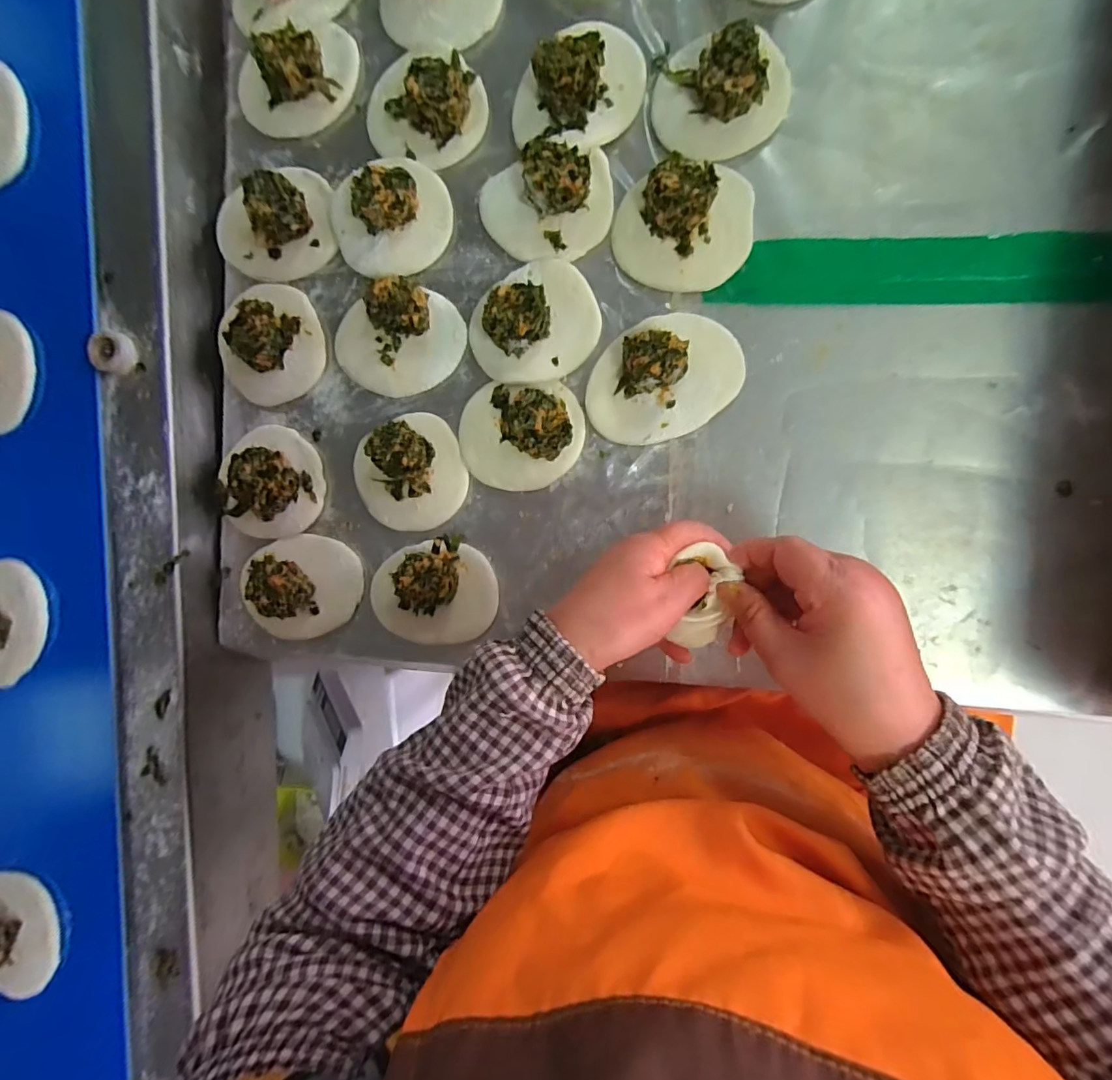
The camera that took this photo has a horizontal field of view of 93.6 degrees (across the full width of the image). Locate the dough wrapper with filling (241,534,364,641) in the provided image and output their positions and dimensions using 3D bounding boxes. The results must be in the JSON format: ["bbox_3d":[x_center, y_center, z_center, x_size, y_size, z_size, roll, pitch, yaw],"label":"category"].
[{"bbox_3d":[-0.201,0.037,0.400,0.092,0.032,0.078,-8,92,8],"label":"dough wrapper with filling"}]

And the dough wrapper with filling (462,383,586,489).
[{"bbox_3d":[-0.028,-0.076,0.373,0.091,0.028,0.076,1,93,8],"label":"dough wrapper with filling"}]

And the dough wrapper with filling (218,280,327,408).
[{"bbox_3d":[-0.222,-0.147,0.400,0.088,0.025,0.078,-43,87,8],"label":"dough wrapper with filling"}]

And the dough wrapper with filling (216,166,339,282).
[{"bbox_3d":[-0.218,-0.240,0.399,0.096,0.025,0.074,-21,90,9],"label":"dough wrapper with filling"}]

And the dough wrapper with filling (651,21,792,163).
[{"bbox_3d":[0.109,-0.300,0.344,0.087,0.033,0.078,6,94,8],"label":"dough wrapper with filling"}]

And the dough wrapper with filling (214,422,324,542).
[{"bbox_3d":[-0.232,-0.045,0.398,0.093,0.038,0.085,9,94,7],"label":"dough wrapper with filling"}]

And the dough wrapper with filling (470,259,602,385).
[{"bbox_3d":[-0.016,-0.154,0.368,0.091,0.029,0.080,-34,88,8],"label":"dough wrapper with filling"}]

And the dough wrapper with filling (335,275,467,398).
[{"bbox_3d":[-0.122,-0.148,0.384,0.101,0.029,0.073,-7,92,8],"label":"dough wrapper with filling"}]

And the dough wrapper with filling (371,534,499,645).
[{"bbox_3d":[-0.094,0.042,0.384,0.093,0.030,0.078,-19,90,9],"label":"dough wrapper with filling"}]

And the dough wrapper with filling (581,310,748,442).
[{"bbox_3d":[0.074,-0.113,0.356,0.107,0.032,0.082,-12,91,8],"label":"dough wrapper with filling"}]

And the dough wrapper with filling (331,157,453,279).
[{"bbox_3d":[-0.126,-0.240,0.384,0.088,0.028,0.081,0,93,8],"label":"dough wrapper with filling"}]

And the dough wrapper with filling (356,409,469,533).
[{"bbox_3d":[-0.110,-0.047,0.384,0.082,0.032,0.080,0,93,8],"label":"dough wrapper with filling"}]

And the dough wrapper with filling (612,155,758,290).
[{"bbox_3d":[0.086,-0.212,0.350,0.091,0.028,0.076,3,93,8],"label":"dough wrapper with filling"}]

